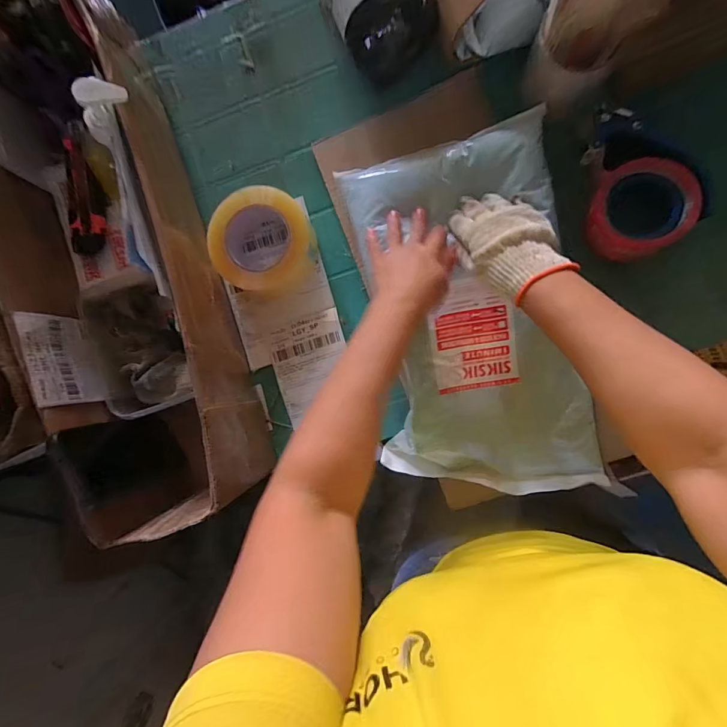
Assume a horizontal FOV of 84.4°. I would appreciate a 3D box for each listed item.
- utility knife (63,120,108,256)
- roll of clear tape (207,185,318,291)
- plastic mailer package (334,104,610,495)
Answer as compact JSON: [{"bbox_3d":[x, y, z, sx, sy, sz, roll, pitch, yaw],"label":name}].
[{"bbox_3d":[-0.341,-0.212,0.488,0.031,0.030,0.153,-4,90,8],"label":"utility knife"},{"bbox_3d":[-0.124,-0.154,0.503,0.117,0.065,0.109,0,91,8],"label":"roll of clear tape"},{"bbox_3d":[0.120,-0.050,0.455,0.230,0.063,0.405,-13,90,8],"label":"plastic mailer package"}]

